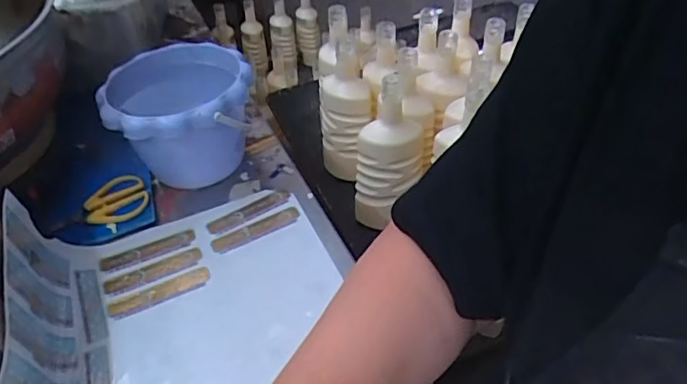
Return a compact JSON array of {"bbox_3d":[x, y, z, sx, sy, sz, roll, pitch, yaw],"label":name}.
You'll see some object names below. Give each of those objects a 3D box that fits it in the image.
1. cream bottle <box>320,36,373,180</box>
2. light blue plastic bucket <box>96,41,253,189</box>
[{"bbox_3d":[0.003,-0.132,0.952,0.088,0.262,0.094,-5,41,-3],"label":"cream bottle"},{"bbox_3d":[-0.181,-0.078,0.622,0.158,0.128,0.157,-2,44,2],"label":"light blue plastic bucket"}]

